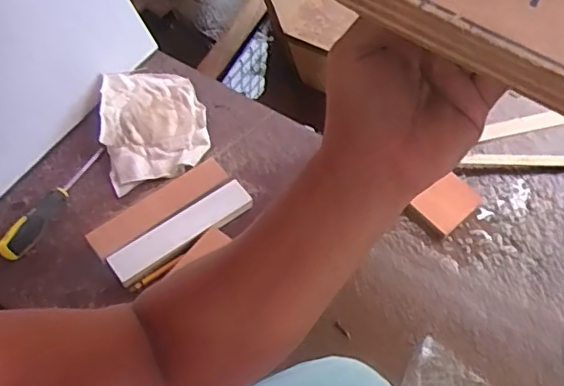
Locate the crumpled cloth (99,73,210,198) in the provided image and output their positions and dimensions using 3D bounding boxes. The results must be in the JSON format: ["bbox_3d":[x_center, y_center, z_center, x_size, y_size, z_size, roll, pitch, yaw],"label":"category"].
[{"bbox_3d":[-0.190,-0.105,0.843,0.145,0.033,0.186,-14,62,-13],"label":"crumpled cloth"}]

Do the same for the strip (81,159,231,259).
[{"bbox_3d":[-0.163,0.018,0.767,0.195,0.014,0.045,-33,68,-21],"label":"strip"}]

